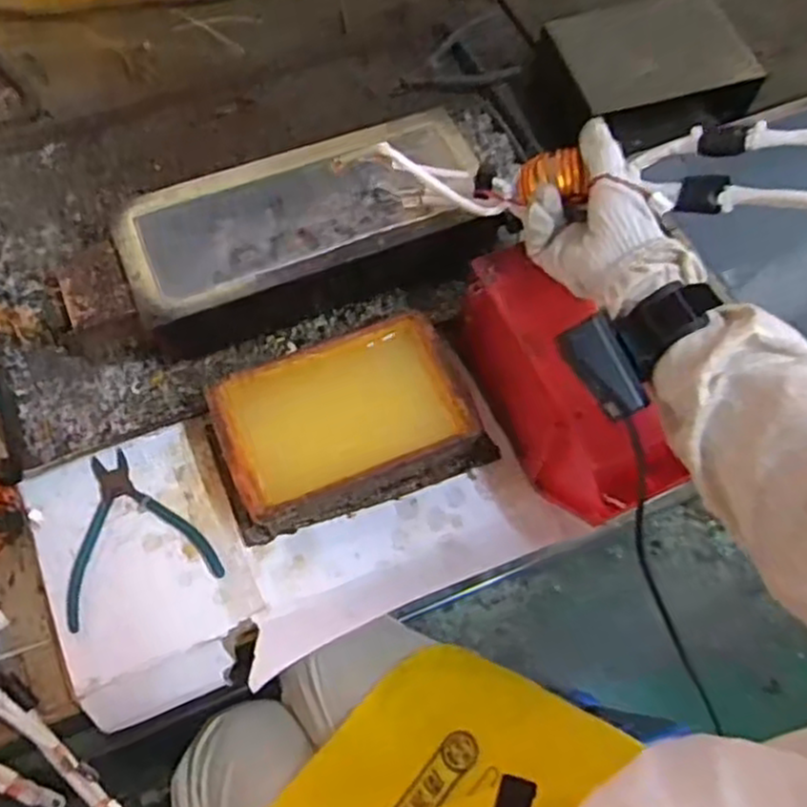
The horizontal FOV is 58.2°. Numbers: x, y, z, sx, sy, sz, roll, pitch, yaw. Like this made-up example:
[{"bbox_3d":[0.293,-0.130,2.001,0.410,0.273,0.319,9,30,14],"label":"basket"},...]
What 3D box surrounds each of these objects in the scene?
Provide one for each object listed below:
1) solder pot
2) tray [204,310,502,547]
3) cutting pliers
[{"bbox_3d":[-0.091,-0.168,0.706,0.336,0.089,0.153,-21,67,-12],"label":"solder pot"},{"bbox_3d":[-0.048,0.017,0.624,0.227,0.068,0.138,-21,67,-12],"label":"tray"},{"bbox_3d":[-0.230,0.101,0.609,0.121,0.011,0.136,-19,66,-11],"label":"cutting pliers"}]

